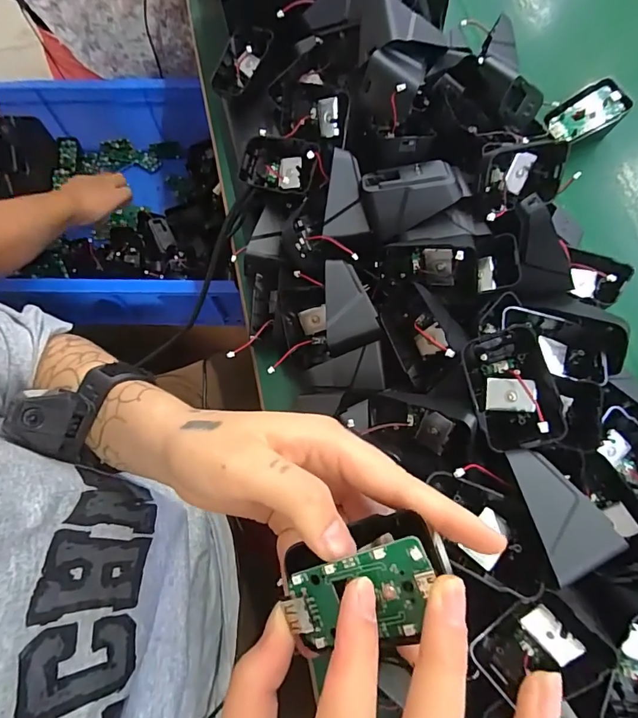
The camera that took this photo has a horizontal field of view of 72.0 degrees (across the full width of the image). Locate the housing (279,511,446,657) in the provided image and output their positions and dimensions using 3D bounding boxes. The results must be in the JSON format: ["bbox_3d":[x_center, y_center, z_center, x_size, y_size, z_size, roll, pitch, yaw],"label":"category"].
[{"bbox_3d":[0.018,0.087,0.169,0.064,0.012,0.042,-25,76,20],"label":"housing"}]

